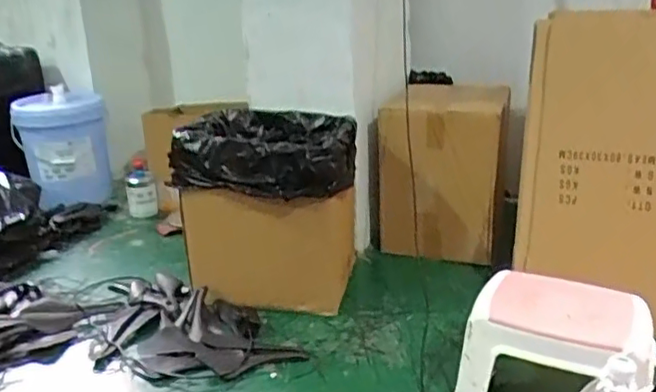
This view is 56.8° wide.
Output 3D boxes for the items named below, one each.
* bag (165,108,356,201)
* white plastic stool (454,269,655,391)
[{"bbox_3d":[-0.144,-0.134,1.565,0.427,0.139,0.456,-1,20,6],"label":"bag"},{"bbox_3d":[0.417,0.292,1.127,0.301,0.224,0.203,7,22,25],"label":"white plastic stool"}]

